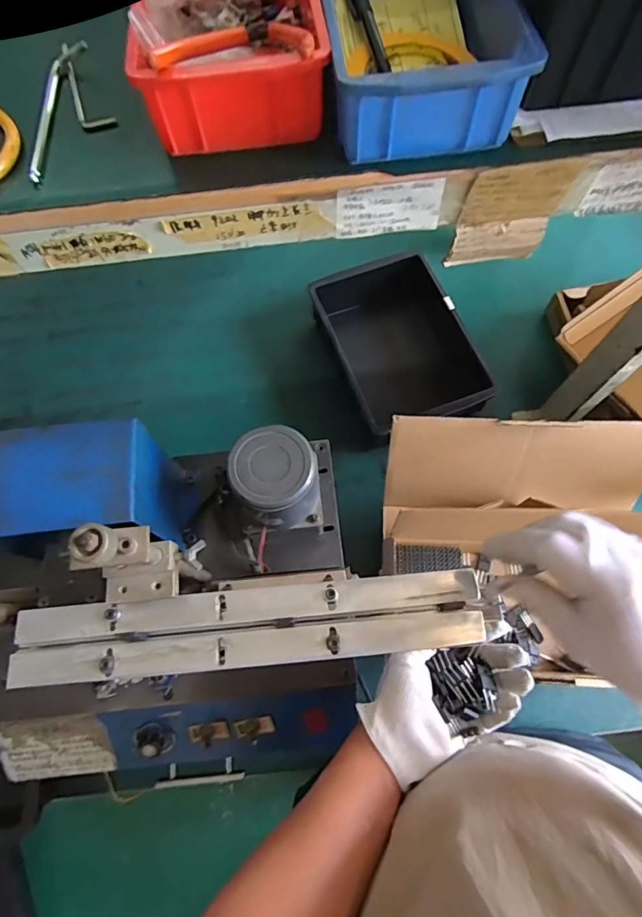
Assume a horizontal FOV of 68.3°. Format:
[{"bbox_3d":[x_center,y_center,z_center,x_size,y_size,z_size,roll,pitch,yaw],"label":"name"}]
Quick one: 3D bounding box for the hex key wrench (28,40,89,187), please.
[{"bbox_3d":[-0.216,-0.280,0.379,0.025,0.008,0.159,3,70,3],"label":"hex key wrench"}]

